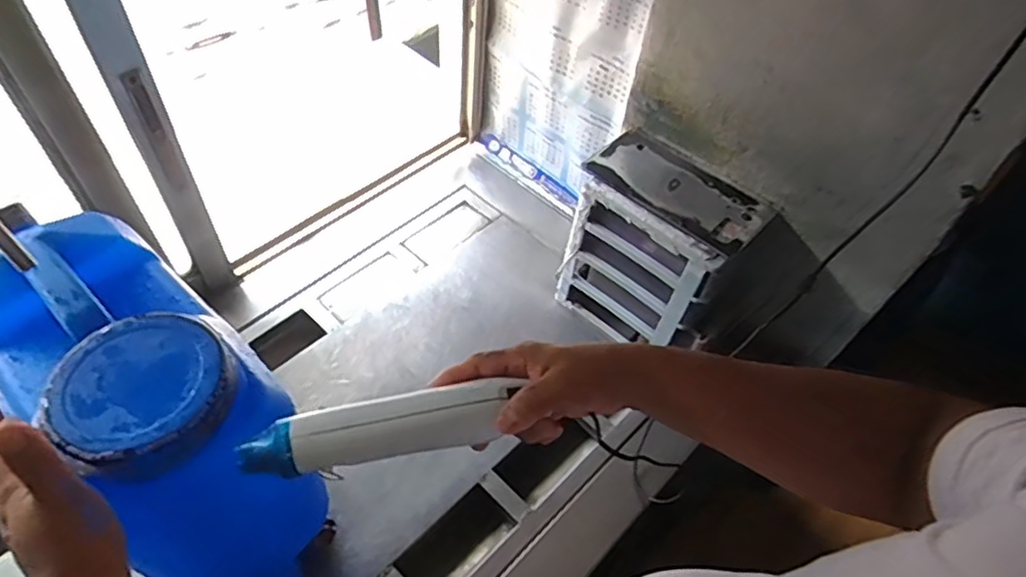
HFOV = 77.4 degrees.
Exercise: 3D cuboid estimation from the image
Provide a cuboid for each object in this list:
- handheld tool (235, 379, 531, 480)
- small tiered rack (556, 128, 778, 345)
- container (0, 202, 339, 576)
[{"bbox_3d":[-0.096,0.102,0.458,0.184,0.031,0.040,-10,54,-11],"label":"handheld tool"},{"bbox_3d":[0.205,-0.054,0.959,0.230,0.261,0.167,34,58,20],"label":"small tiered rack"},{"bbox_3d":[-0.337,0.142,0.629,0.269,0.388,0.170,38,59,22],"label":"container"}]

